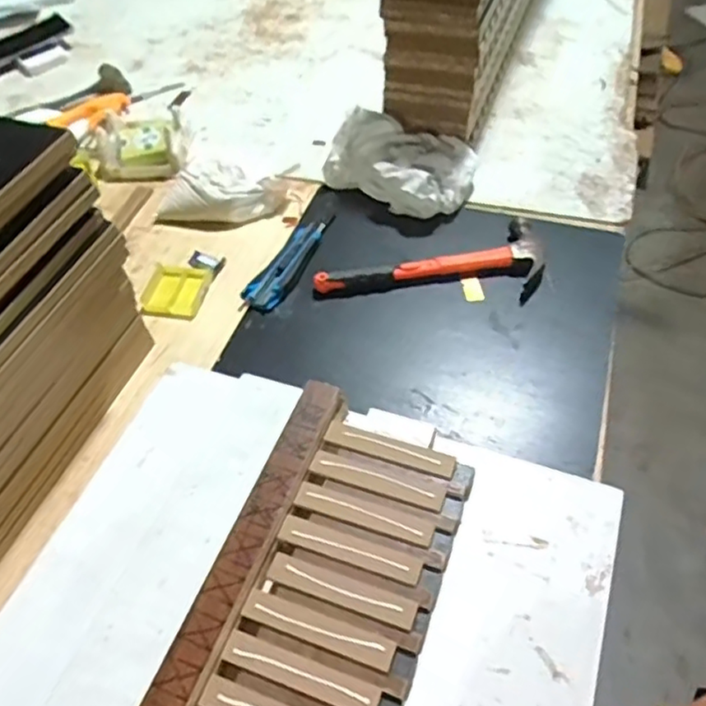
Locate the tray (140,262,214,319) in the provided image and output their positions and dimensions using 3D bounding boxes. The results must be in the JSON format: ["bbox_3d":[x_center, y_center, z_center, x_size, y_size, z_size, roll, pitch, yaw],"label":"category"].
[{"bbox_3d":[-0.201,-0.071,0.739,0.074,0.008,0.067,8,52,10],"label":"tray"}]

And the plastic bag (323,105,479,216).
[{"bbox_3d":[0.054,-0.227,0.788,0.183,0.073,0.114,7,53,8],"label":"plastic bag"}]

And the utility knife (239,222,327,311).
[{"bbox_3d":[-0.073,-0.100,0.736,0.043,0.013,0.136,24,57,20],"label":"utility knife"}]

